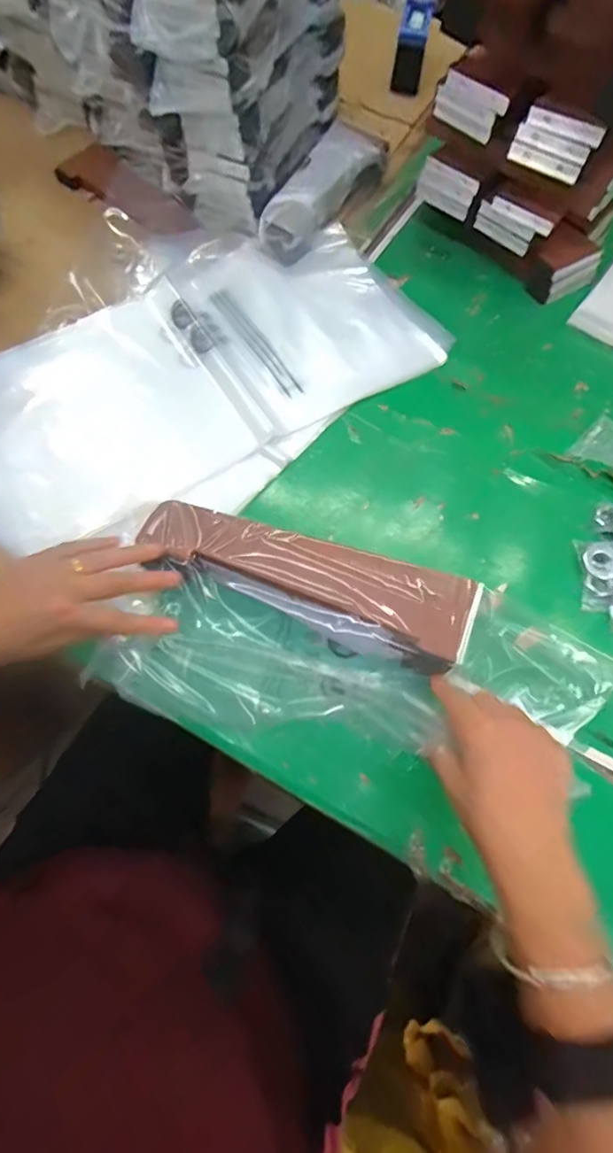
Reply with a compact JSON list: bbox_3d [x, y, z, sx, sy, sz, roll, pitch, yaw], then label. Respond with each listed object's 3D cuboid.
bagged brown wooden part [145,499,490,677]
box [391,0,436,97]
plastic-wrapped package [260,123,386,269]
[{"bbox_3d":[0.002,-0.001,0.466,0.295,0.033,0.079,19,72,4],"label":"bagged brown wooden part"},{"bbox_3d":[0.163,-0.816,0.789,0.043,0.113,0.028,14,27,3],"label":"box"},{"bbox_3d":[0.019,-0.507,0.680,0.078,0.045,0.239,29,71,11],"label":"plastic-wrapped package"}]

